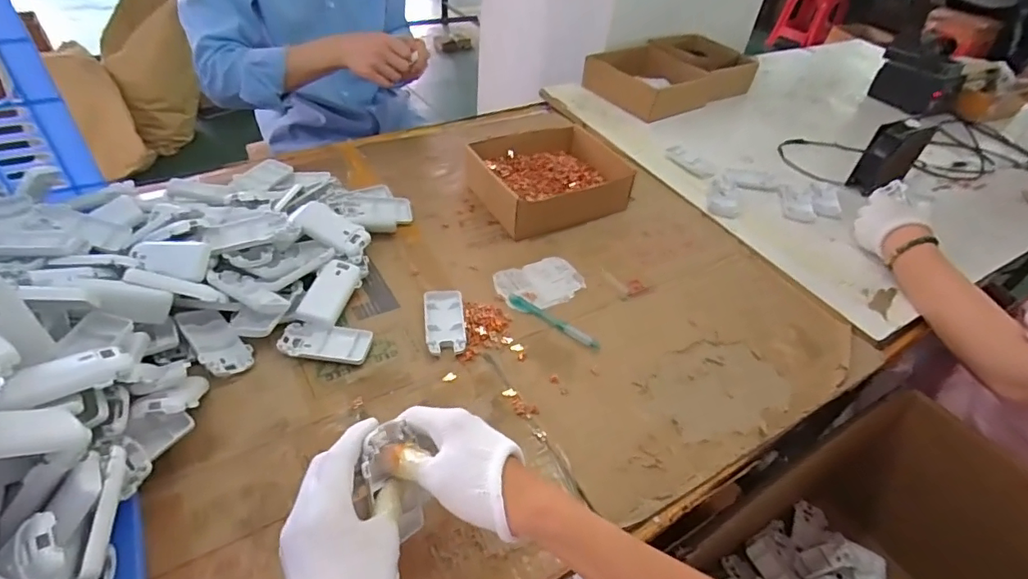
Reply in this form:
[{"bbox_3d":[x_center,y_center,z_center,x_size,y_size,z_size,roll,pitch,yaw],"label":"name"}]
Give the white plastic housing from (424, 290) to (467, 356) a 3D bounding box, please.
[{"bbox_3d":[-0.083,0.039,0.624,0.047,0.015,0.091,-3,46,-9],"label":"white plastic housing"}]

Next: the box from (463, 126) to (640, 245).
[{"bbox_3d":[0.055,-0.183,0.836,0.234,0.055,0.199,-17,50,-22],"label":"box"}]

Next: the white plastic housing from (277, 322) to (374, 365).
[{"bbox_3d":[-0.210,0.060,0.581,0.096,0.015,0.048,7,45,0],"label":"white plastic housing"}]

